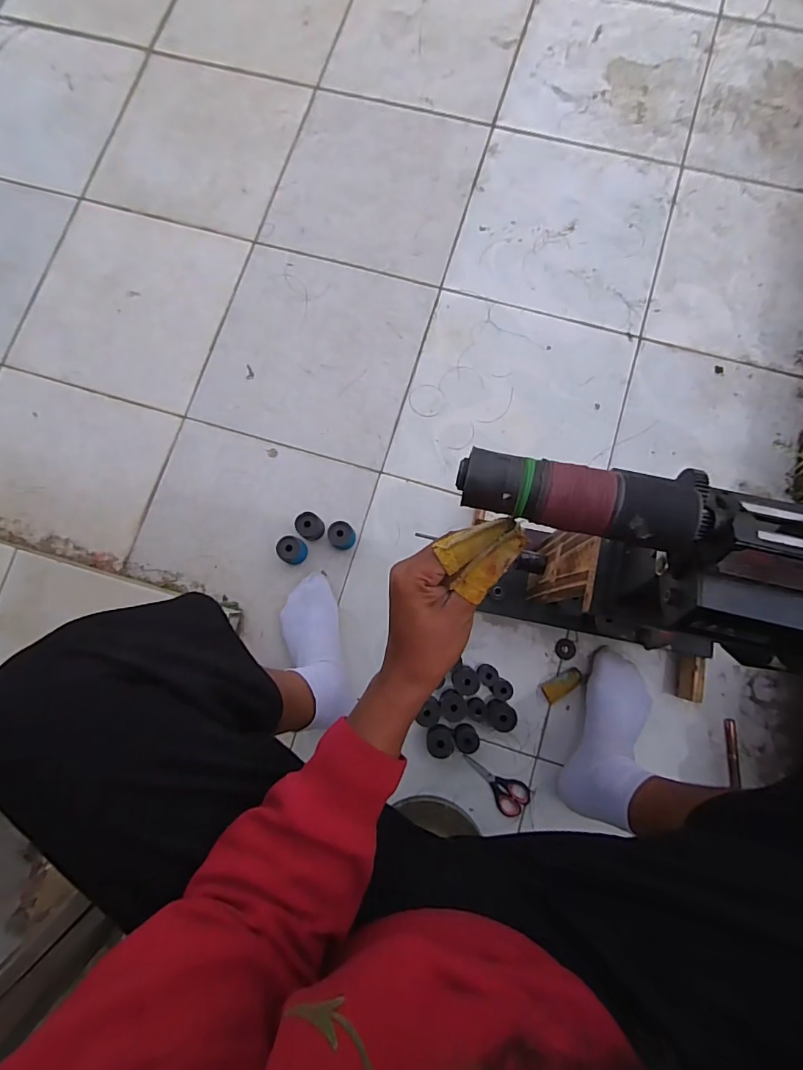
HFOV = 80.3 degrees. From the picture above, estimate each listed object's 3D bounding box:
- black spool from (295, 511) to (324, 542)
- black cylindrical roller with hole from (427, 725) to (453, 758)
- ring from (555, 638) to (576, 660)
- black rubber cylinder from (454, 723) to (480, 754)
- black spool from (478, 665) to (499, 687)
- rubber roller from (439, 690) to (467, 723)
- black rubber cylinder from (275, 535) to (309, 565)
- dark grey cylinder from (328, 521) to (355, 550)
[{"bbox_3d":[-0.164,-0.015,0.857,0.047,0.043,0.043,0,82,1],"label":"black spool"},{"bbox_3d":[0.064,0.340,0.784,0.043,0.048,0.042,0,82,1],"label":"black cylindrical roller with hole"},{"bbox_3d":[0.286,0.199,0.828,0.036,0.004,0.036,0,82,1],"label":"ring"},{"bbox_3d":[0.108,0.335,0.786,0.037,0.051,0.038,0,82,1],"label":"black rubber cylinder"},{"bbox_3d":[0.147,0.238,0.814,0.035,0.038,0.030,-43,84,-5],"label":"black spool"},{"bbox_3d":[0.086,0.284,0.794,0.043,0.044,0.044,0,82,1],"label":"rubber roller"},{"bbox_3d":[-0.194,0.027,0.849,0.049,0.040,0.047,0,82,1],"label":"black rubber cylinder"},{"bbox_3d":[-0.107,0.001,0.851,0.043,0.046,0.044,0,82,1],"label":"dark grey cylinder"}]

